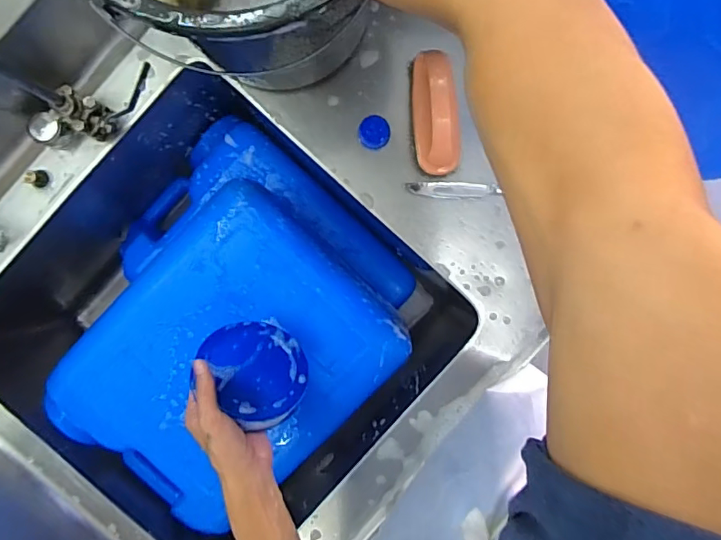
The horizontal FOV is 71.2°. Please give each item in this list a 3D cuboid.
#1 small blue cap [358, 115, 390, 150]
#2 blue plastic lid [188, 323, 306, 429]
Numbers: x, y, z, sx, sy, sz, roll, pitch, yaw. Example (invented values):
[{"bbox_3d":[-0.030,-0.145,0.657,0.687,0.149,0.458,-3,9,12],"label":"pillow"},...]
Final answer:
[{"bbox_3d":[0.018,-0.173,0.635,0.037,0.020,0.040,0,93,0],"label":"small blue cap"},{"bbox_3d":[-0.109,0.107,0.542,0.100,0.014,0.118,-18,58,-35],"label":"blue plastic lid"}]

